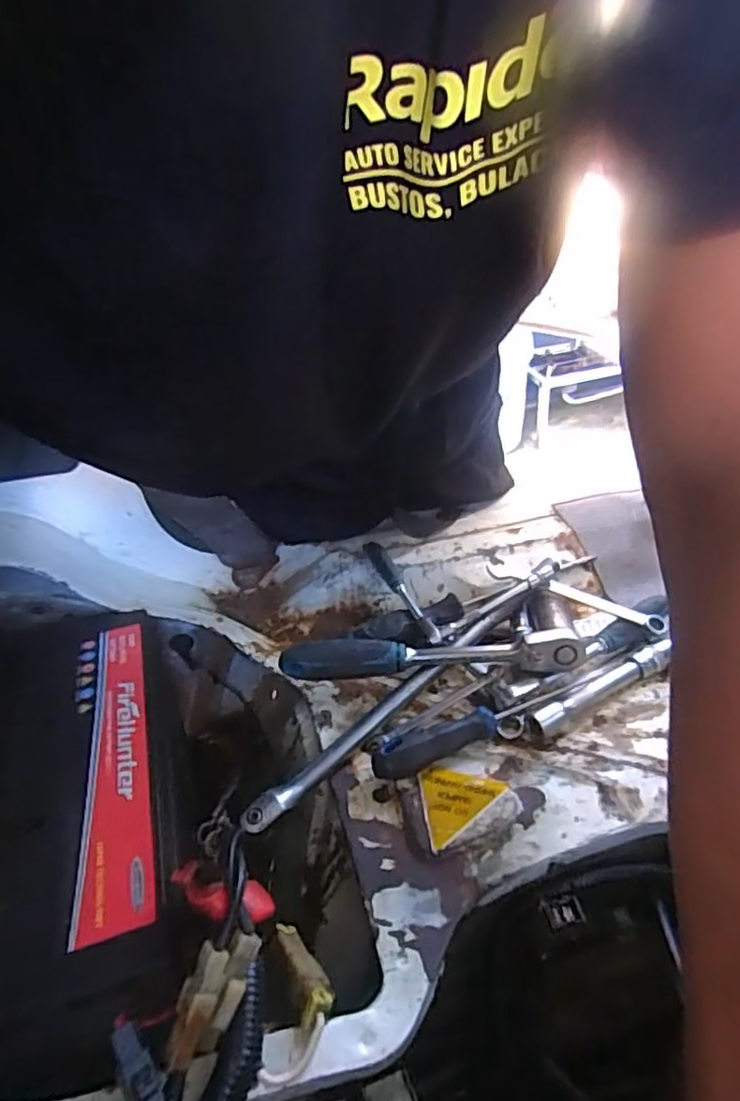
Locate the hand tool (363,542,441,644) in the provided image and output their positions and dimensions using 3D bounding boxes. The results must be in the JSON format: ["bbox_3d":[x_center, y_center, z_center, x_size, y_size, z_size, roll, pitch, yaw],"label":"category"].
[{"bbox_3d":[0.028,0.034,0.590,0.013,0.021,0.139,-20,38,-17],"label":"hand tool"}]

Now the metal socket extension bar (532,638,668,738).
[{"bbox_3d":[0.184,0.109,0.506,0.139,0.022,0.018,-23,39,-21],"label":"metal socket extension bar"}]

